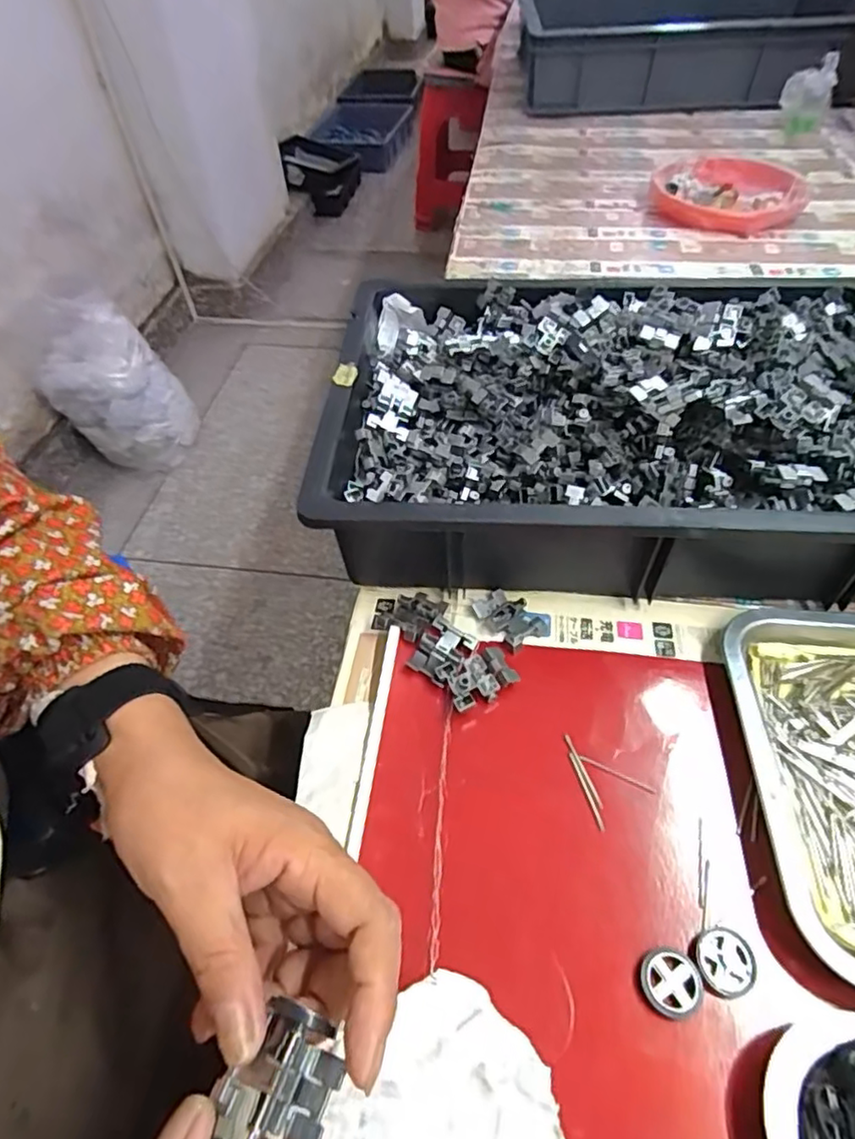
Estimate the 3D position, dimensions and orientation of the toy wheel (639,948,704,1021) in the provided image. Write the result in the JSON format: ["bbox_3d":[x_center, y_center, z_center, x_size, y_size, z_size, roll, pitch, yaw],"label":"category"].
[{"bbox_3d":[0.113,0.191,0.287,0.027,0.005,0.027,-1,49,1],"label":"toy wheel"}]

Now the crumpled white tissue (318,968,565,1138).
[{"bbox_3d":[0.015,0.232,0.257,0.095,0.007,0.084,30,56,25],"label":"crumpled white tissue"}]

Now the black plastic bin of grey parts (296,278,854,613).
[{"bbox_3d":[0.151,-0.116,0.479,0.438,0.102,0.306,2,49,4],"label":"black plastic bin of grey parts"}]

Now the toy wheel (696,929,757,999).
[{"bbox_3d":[0.141,0.185,0.292,0.025,0.004,0.028,19,52,18],"label":"toy wheel"}]

